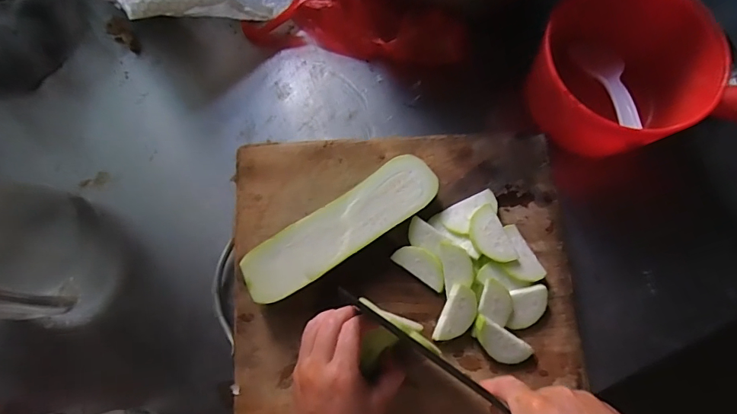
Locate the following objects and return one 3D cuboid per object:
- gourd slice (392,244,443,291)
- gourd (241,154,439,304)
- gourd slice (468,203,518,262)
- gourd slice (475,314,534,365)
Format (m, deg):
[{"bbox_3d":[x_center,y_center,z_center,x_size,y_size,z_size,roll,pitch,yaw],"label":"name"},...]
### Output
[{"bbox_3d":[0.056,0.060,0.444,0.060,0.005,0.030,36,111,10],"label":"gourd slice"},{"bbox_3d":[-0.026,0.022,0.447,0.215,0.036,0.060,-35,78,-6],"label":"gourd"},{"bbox_3d":[0.125,0.030,0.441,0.035,0.008,0.061,-26,71,-4],"label":"gourd slice"},{"bbox_3d":[0.130,0.134,0.424,0.064,0.007,0.029,36,91,-3],"label":"gourd slice"}]

